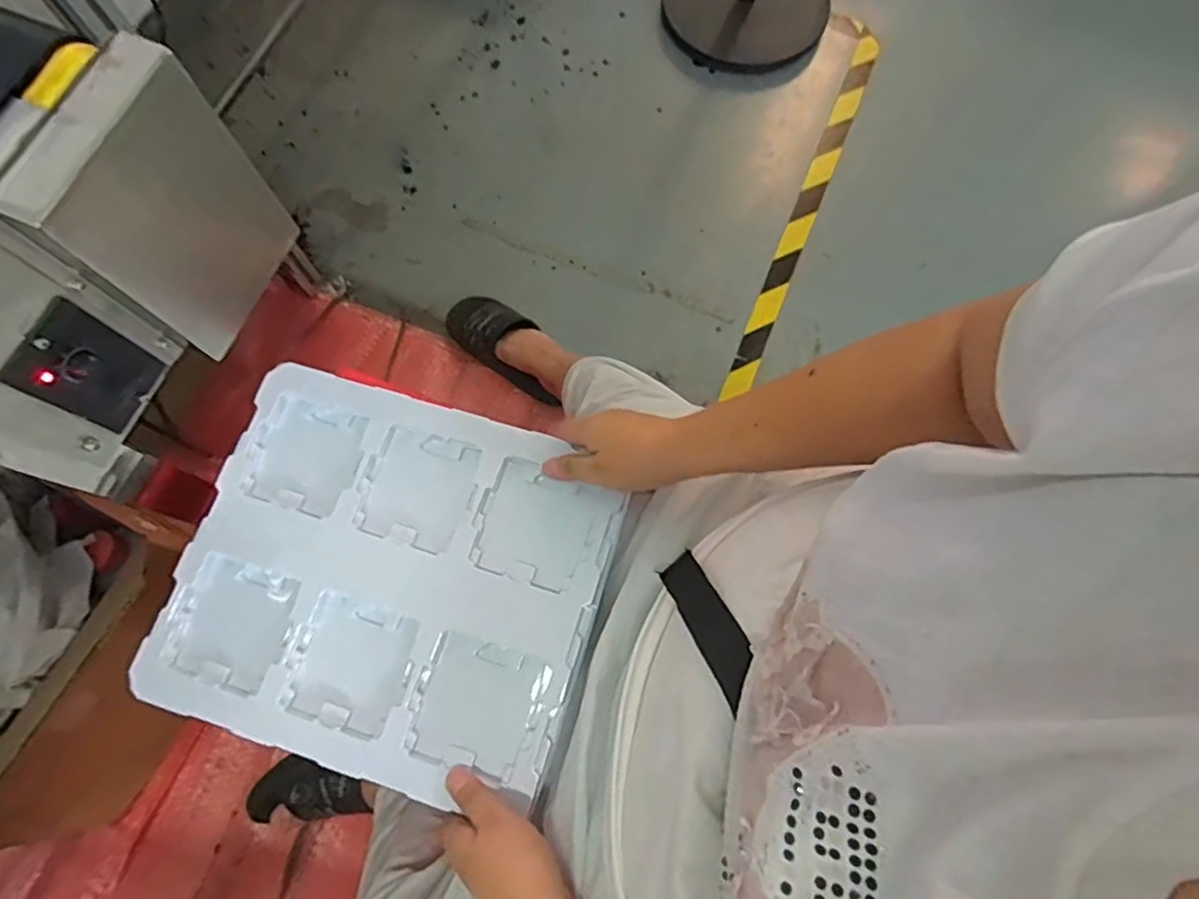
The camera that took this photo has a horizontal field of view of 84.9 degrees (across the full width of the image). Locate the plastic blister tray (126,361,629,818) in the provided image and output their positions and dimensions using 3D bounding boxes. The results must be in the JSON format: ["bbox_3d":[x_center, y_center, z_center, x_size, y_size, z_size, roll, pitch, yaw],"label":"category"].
[{"bbox_3d":[-0.162,0.096,0.508,0.314,0.024,0.274,17,74,3],"label":"plastic blister tray"}]

